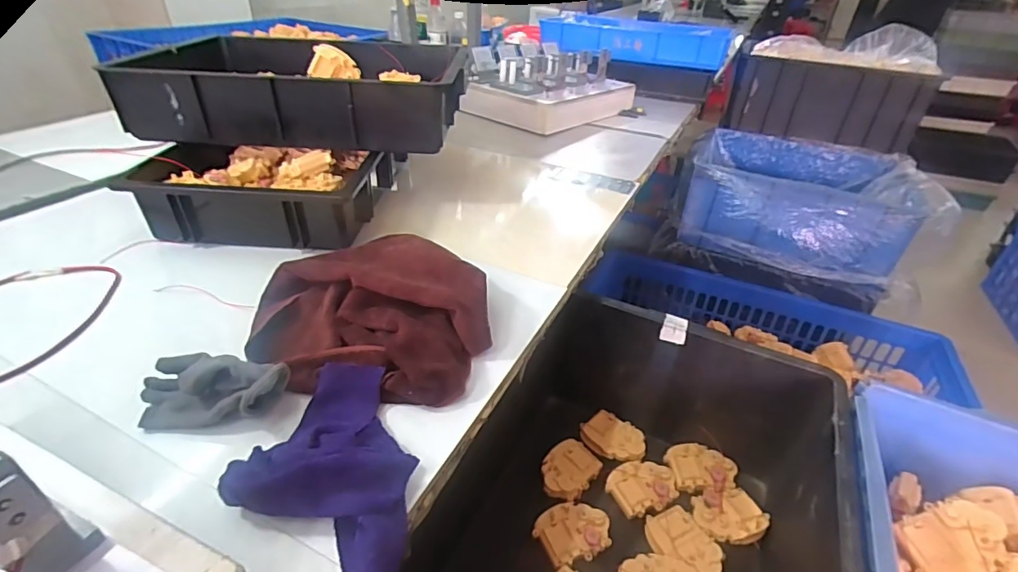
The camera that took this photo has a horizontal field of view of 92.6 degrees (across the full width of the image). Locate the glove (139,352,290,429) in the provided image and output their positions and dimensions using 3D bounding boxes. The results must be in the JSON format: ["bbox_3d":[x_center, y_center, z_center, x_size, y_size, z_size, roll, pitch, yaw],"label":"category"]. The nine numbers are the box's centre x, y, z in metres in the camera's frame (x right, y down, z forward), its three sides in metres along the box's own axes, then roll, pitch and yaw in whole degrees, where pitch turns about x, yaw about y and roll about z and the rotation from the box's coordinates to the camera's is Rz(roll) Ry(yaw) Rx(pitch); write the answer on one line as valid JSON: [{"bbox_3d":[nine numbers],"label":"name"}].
[{"bbox_3d":[-0.261,0.088,0.422,0.122,0.043,0.054,1,34,-3],"label":"glove"}]

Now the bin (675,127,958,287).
[{"bbox_3d":[0.784,-0.228,1.311,0.582,0.193,0.489,13,36,14],"label":"bin"}]

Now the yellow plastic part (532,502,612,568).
[{"bbox_3d":[0.085,0.318,0.638,0.095,0.011,0.072,-16,39,-25],"label":"yellow plastic part"}]

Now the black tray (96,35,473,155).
[{"bbox_3d":[-0.314,-0.335,0.814,0.467,0.109,0.354,0,34,-4],"label":"black tray"}]

